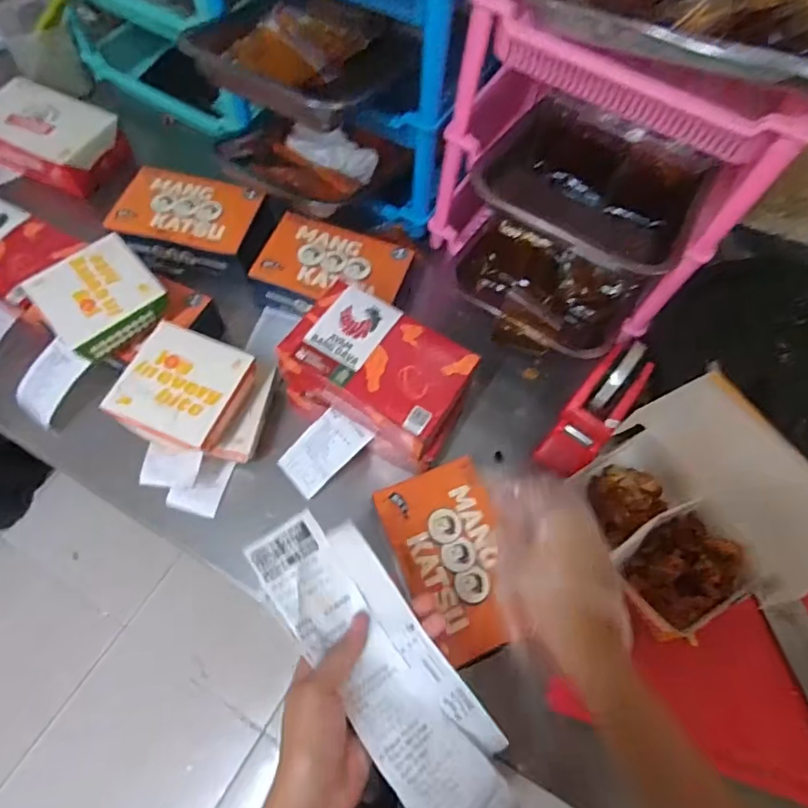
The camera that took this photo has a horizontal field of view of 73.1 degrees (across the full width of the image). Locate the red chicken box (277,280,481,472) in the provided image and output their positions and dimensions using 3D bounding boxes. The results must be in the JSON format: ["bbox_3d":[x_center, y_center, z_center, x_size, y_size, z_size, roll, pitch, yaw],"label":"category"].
[{"bbox_3d":[-0.025,-0.028,0.568,0.183,0.076,0.129,29,67,10],"label":"red chicken box"}]

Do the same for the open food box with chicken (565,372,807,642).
[{"bbox_3d":[0.265,0.104,0.514,0.144,0.157,0.197,-25,69,-14],"label":"open food box with chicken"}]

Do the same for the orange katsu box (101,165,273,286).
[{"bbox_3d":[-0.270,-0.234,0.710,0.191,0.054,0.132,11,65,2],"label":"orange katsu box"}]

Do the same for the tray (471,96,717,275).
[{"bbox_3d":[0.210,-0.250,0.598,0.224,0.074,0.141,28,67,10],"label":"tray"}]

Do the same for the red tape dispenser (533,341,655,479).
[{"bbox_3d":[0.212,0.008,0.600,0.054,0.052,0.161,37,84,13],"label":"red tape dispenser"}]

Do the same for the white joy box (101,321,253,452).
[{"bbox_3d":[-0.222,-0.011,0.561,0.110,0.058,0.113,21,66,7],"label":"white joy box"}]

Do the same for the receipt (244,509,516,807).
[{"bbox_3d":[-0.013,0.180,0.375,0.077,0.027,0.241,-34,71,-17],"label":"receipt"}]

